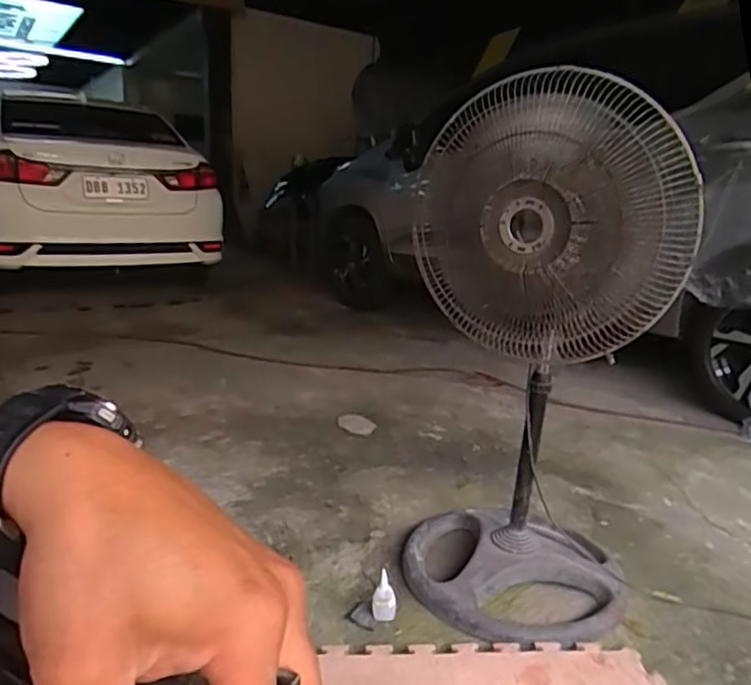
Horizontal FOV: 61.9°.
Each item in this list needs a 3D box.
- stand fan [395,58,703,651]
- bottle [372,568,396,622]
[{"bbox_3d":[0.321,0.040,1.301,0.455,1.008,0.513,5,13,13],"label":"stand fan"},{"bbox_3d":[0.017,0.512,1.264,0.048,0.081,0.054,1,13,-5],"label":"bottle"}]

